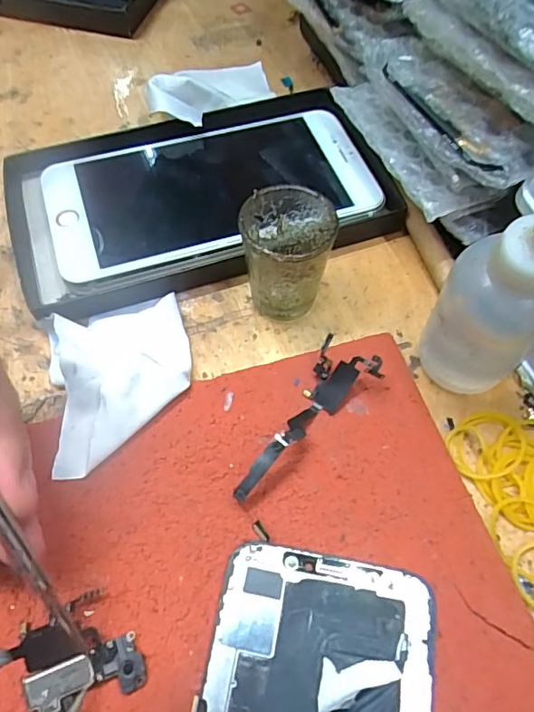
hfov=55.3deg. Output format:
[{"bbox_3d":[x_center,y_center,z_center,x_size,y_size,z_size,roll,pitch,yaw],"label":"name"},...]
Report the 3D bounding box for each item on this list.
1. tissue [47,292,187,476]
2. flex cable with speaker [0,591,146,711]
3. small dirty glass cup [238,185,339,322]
[{"bbox_3d":[-0.058,0.007,0.199,0.056,0.017,0.066,-14,62,-7],"label":"tissue"},{"bbox_3d":[-0.085,0.101,0.153,0.092,0.007,0.033,-17,63,-6],"label":"flex cable with speaker"},{"bbox_3d":[0.008,-0.039,0.207,0.035,0.050,0.032,0,62,0],"label":"small dirty glass cup"}]

